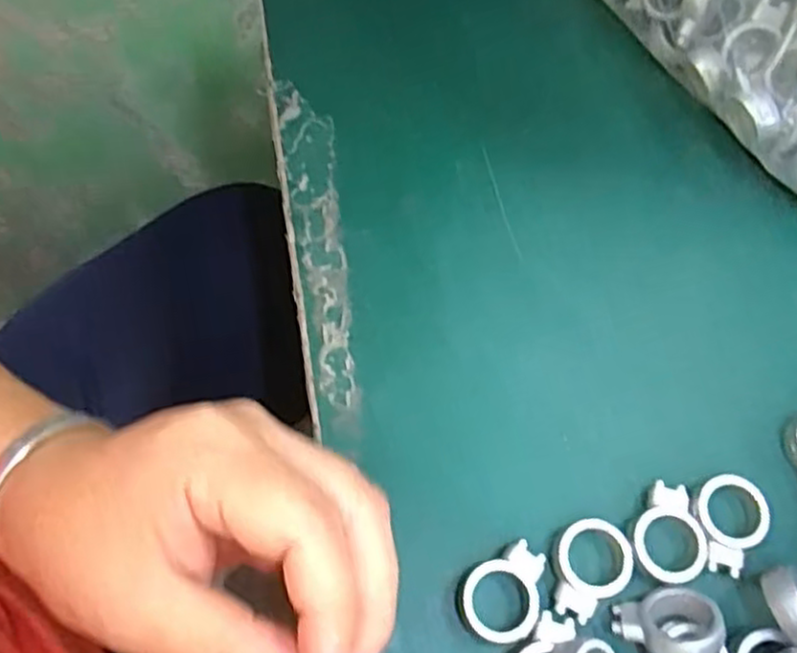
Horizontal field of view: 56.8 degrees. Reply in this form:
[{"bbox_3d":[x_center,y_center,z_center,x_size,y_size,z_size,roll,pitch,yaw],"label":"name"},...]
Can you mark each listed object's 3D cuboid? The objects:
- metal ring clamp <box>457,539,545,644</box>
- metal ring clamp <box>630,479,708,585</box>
[{"bbox_3d":[0.036,0.090,0.252,0.026,0.009,0.034,36,70,11],"label":"metal ring clamp"},{"bbox_3d":[0.094,0.073,0.261,0.026,0.008,0.034,-11,69,-8],"label":"metal ring clamp"}]

